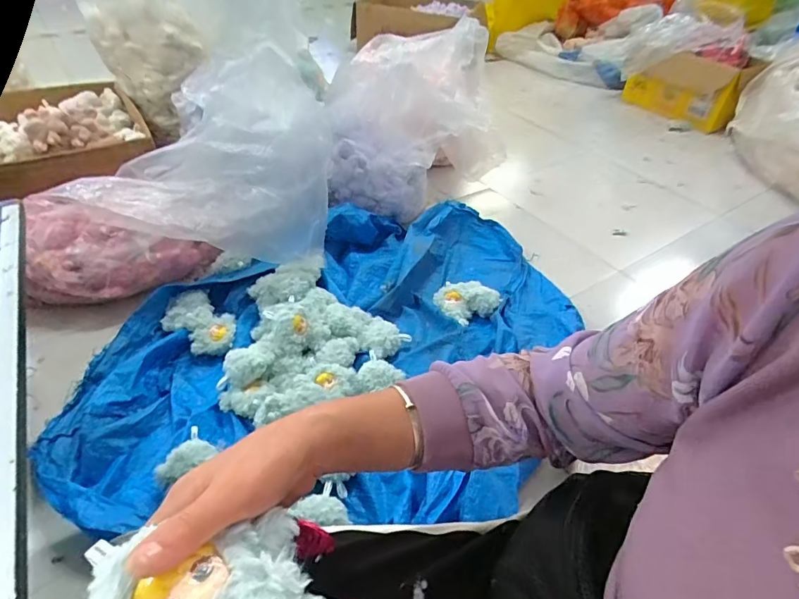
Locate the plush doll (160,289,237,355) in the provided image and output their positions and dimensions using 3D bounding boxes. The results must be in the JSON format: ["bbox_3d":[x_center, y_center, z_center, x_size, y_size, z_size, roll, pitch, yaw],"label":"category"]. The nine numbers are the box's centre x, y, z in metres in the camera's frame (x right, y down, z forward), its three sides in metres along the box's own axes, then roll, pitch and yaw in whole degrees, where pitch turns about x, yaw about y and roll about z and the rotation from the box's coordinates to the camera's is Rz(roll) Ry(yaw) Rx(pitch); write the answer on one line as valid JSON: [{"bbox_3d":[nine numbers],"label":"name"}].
[{"bbox_3d":[-0.497,0.058,1.147,0.209,0.052,0.132,30,49,25],"label":"plush doll"}]

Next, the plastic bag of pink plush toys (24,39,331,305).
[{"bbox_3d":[-0.559,-0.310,1.196,0.732,0.527,0.444,0,44,-4],"label":"plastic bag of pink plush toys"}]

